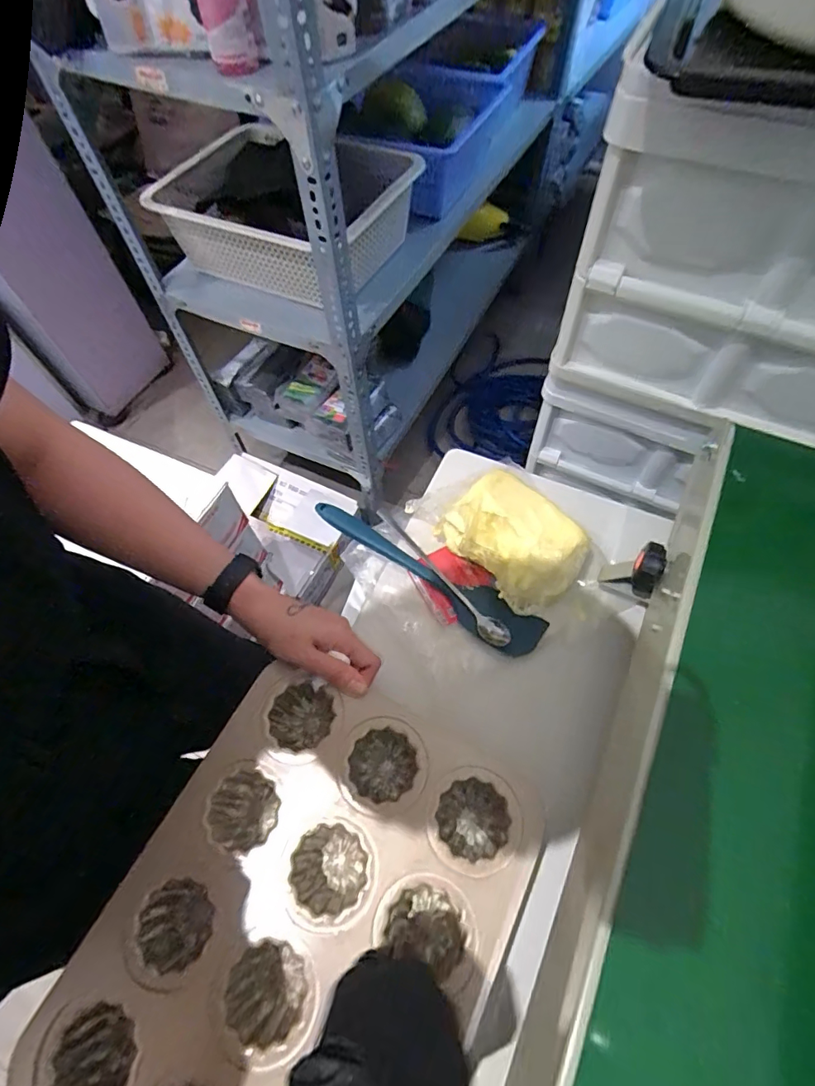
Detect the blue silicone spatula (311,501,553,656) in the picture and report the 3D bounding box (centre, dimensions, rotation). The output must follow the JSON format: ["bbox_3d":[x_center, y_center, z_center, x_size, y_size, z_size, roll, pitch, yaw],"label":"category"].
[{"bbox_3d":[0.011,0.027,0.499,0.270,0.034,0.049,30,68,17],"label":"blue silicone spatula"}]

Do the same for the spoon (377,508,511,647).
[{"bbox_3d":[0.032,0.027,0.500,0.022,0.024,0.201,-34,66,-14],"label":"spoon"}]

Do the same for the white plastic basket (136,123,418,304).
[{"bbox_3d":[-0.204,-0.643,0.969,0.408,0.184,0.372,27,67,16],"label":"white plastic basket"}]

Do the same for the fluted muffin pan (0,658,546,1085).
[{"bbox_3d":[-0.090,0.277,0.355,0.281,0.060,0.327,24,66,14],"label":"fluted muffin pan"}]

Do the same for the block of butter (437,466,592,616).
[{"bbox_3d":[0.105,0.000,0.486,0.095,0.067,0.135,-36,66,-15],"label":"block of butter"}]

